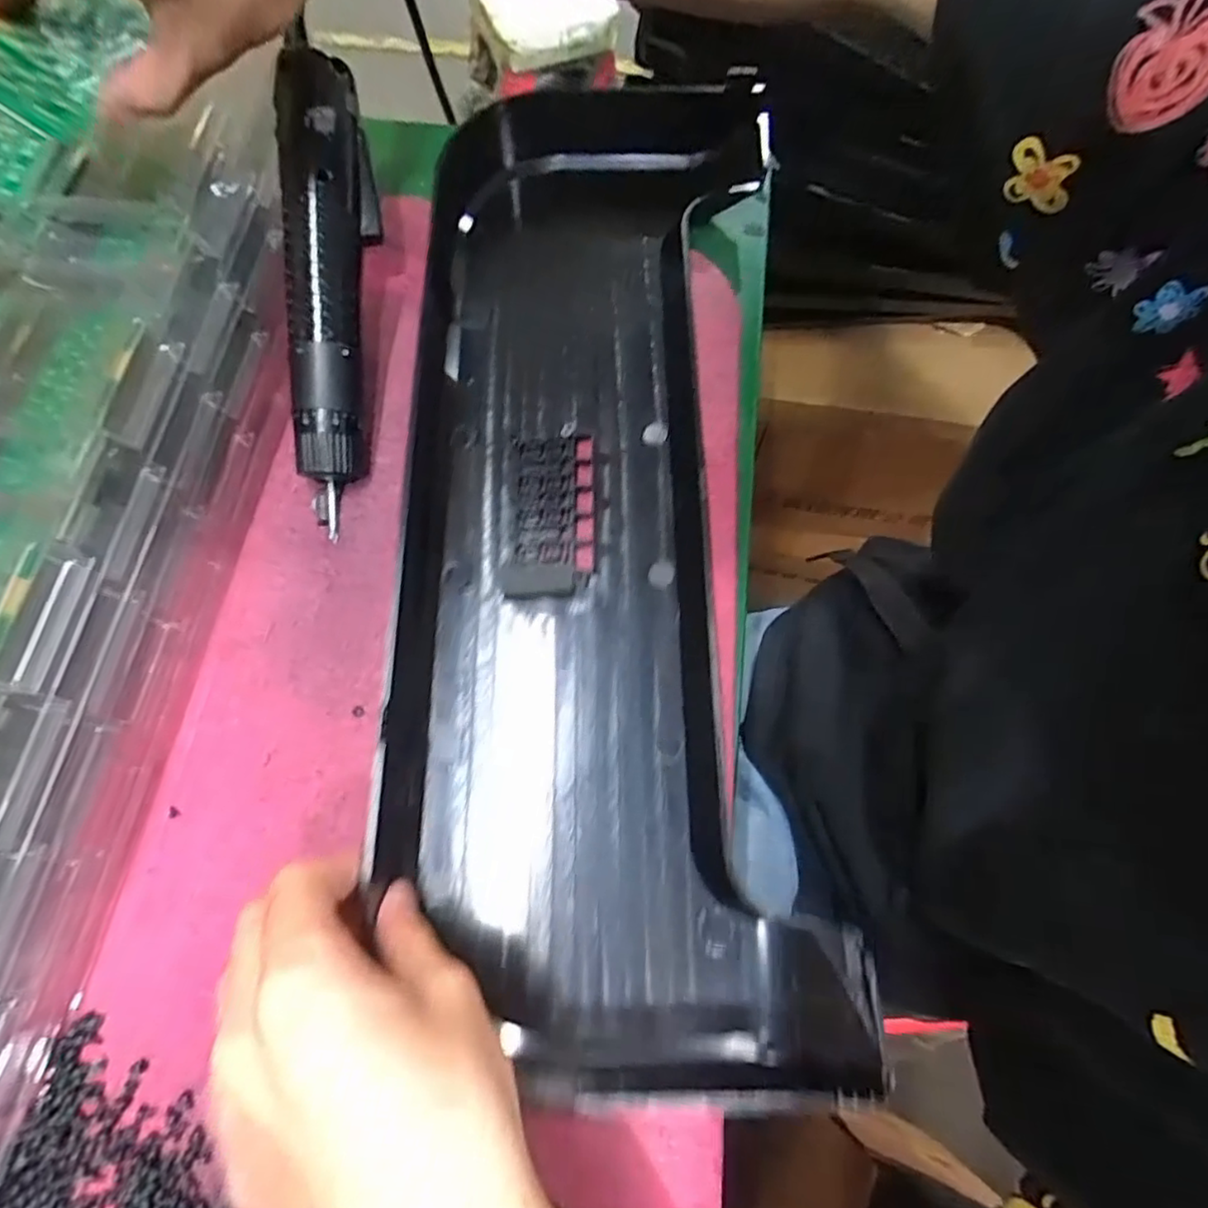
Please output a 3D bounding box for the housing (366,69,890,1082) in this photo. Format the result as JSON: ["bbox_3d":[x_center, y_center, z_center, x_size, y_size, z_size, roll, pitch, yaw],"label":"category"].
[{"bbox_3d":[-0.004,-0.053,0.323,0.188,0.059,0.490,-3,71,1],"label":"housing"}]

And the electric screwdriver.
[{"bbox_3d":[-0.134,-0.151,0.324,0.038,0.030,0.212,1,96,2],"label":"electric screwdriver"}]

